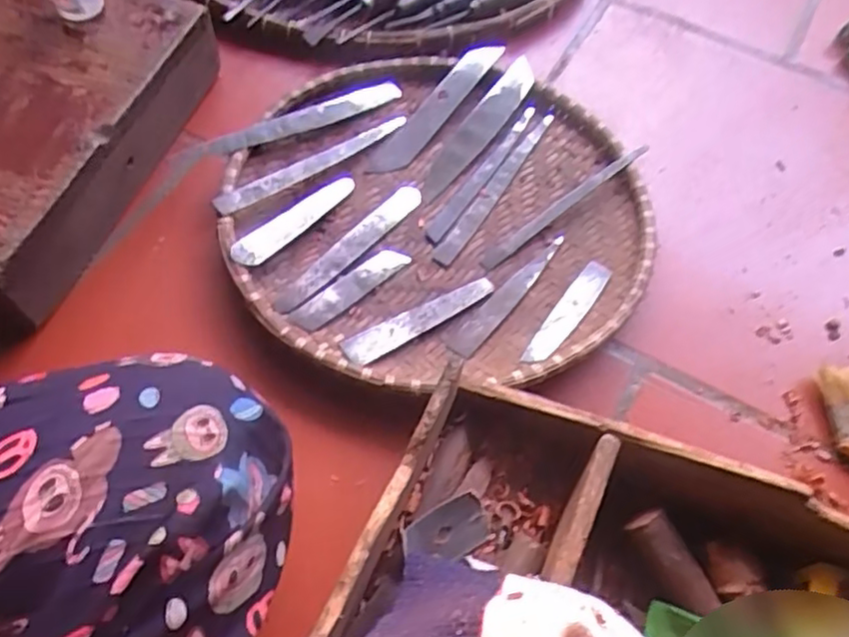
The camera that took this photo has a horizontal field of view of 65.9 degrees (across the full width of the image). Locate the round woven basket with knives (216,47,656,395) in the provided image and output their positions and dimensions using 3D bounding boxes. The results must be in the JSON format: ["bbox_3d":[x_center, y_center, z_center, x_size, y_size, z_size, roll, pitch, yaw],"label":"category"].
[{"bbox_3d":[0.013,-0.089,0.531,0.325,0.039,0.322,2,60,-3],"label":"round woven basket with knives"}]

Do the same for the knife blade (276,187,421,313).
[{"bbox_3d":[-0.058,-0.058,0.528,0.024,0.005,0.159,35,65,14],"label":"knife blade"}]

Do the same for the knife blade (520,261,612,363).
[{"bbox_3d":[0.111,-0.005,0.505,0.022,0.006,0.109,31,63,18],"label":"knife blade"}]

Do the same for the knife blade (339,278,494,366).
[{"bbox_3d":[-0.003,-0.002,0.501,0.130,0.004,0.024,-29,67,-18],"label":"knife blade"}]

